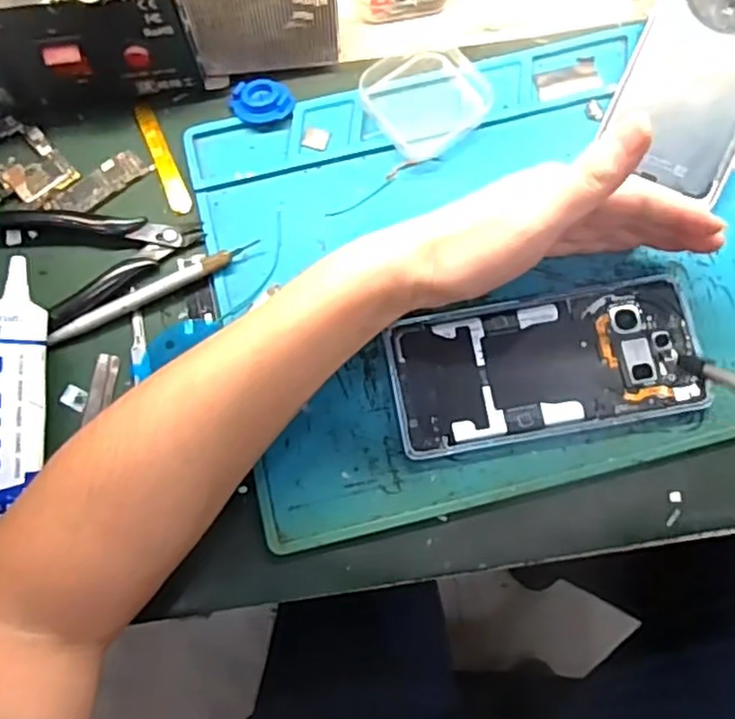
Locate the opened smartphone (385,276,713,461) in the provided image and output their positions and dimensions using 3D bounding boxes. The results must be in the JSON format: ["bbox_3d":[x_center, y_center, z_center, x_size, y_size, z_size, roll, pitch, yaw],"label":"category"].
[{"bbox_3d":[0.094,0.001,0.354,0.160,0.008,0.077,-10,77,-1],"label":"opened smartphone"}]

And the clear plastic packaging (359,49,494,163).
[{"bbox_3d":[0.035,-0.154,0.394,0.065,0.016,0.062,-34,79,-7],"label":"clear plastic packaging"}]

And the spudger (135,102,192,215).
[{"bbox_3d":[-0.121,-0.119,0.395,0.013,0.004,0.075,-23,78,-4],"label":"spudger"}]

